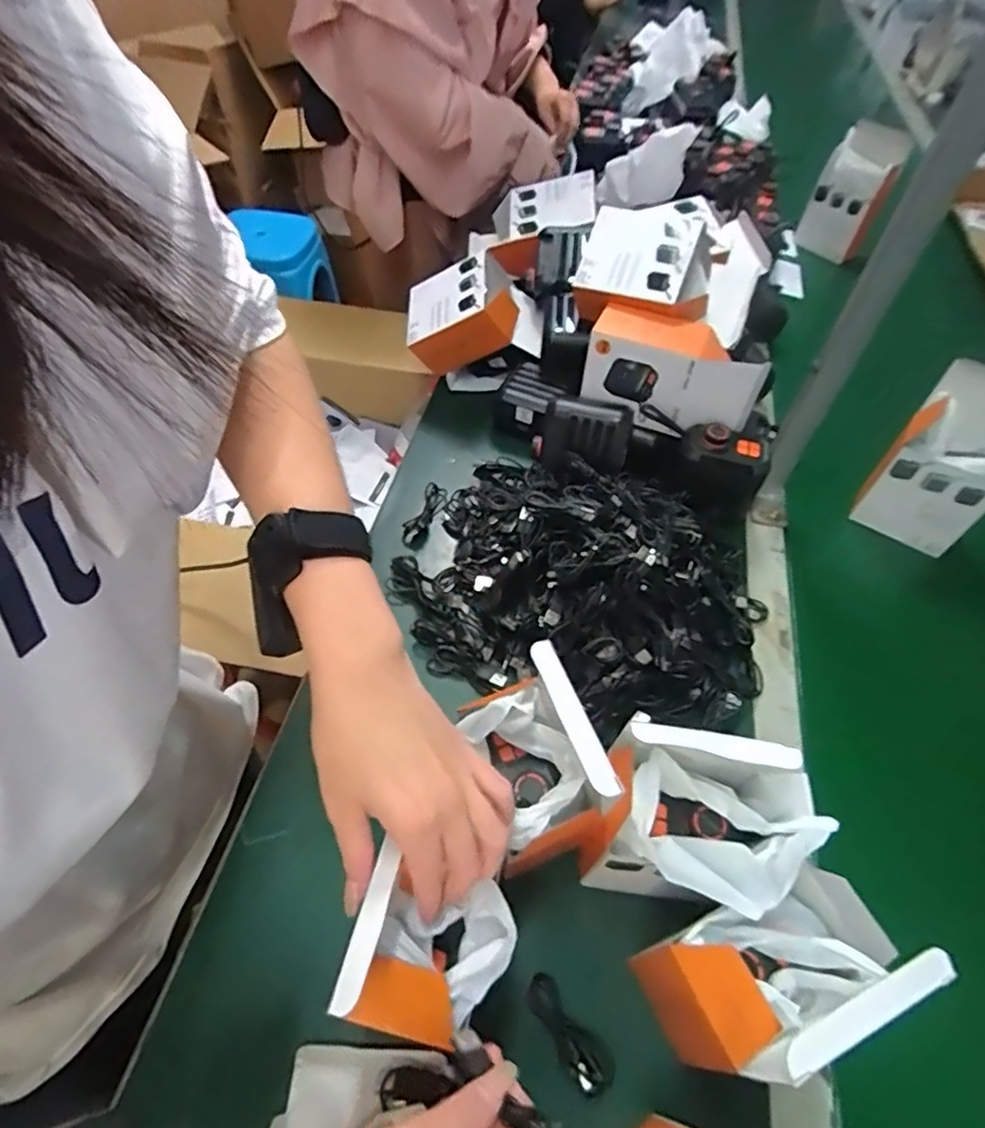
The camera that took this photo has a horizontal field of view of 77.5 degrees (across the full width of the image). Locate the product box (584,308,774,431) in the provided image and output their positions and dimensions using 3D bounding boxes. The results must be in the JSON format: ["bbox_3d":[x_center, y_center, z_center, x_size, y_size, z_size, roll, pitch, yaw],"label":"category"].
[{"bbox_3d":[0.187,-0.199,0.651,0.172,0.090,0.066,19,54,10],"label":"product box"}]

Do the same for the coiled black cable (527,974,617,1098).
[{"bbox_3d":[0.048,0.301,0.393,0.027,0.009,0.067,-33,62,-25],"label":"coiled black cable"}]

